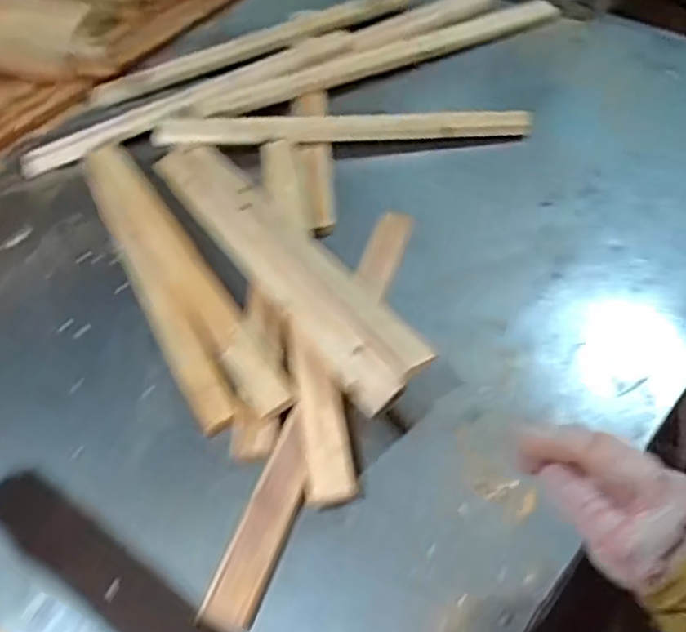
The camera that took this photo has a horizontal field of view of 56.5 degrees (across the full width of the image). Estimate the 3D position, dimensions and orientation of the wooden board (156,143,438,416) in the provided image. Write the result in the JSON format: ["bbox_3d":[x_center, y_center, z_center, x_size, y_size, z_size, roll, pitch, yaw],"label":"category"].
[{"bbox_3d":[-0.083,-0.078,0.724,0.085,0.022,0.490,-42,51,-3],"label":"wooden board"}]

